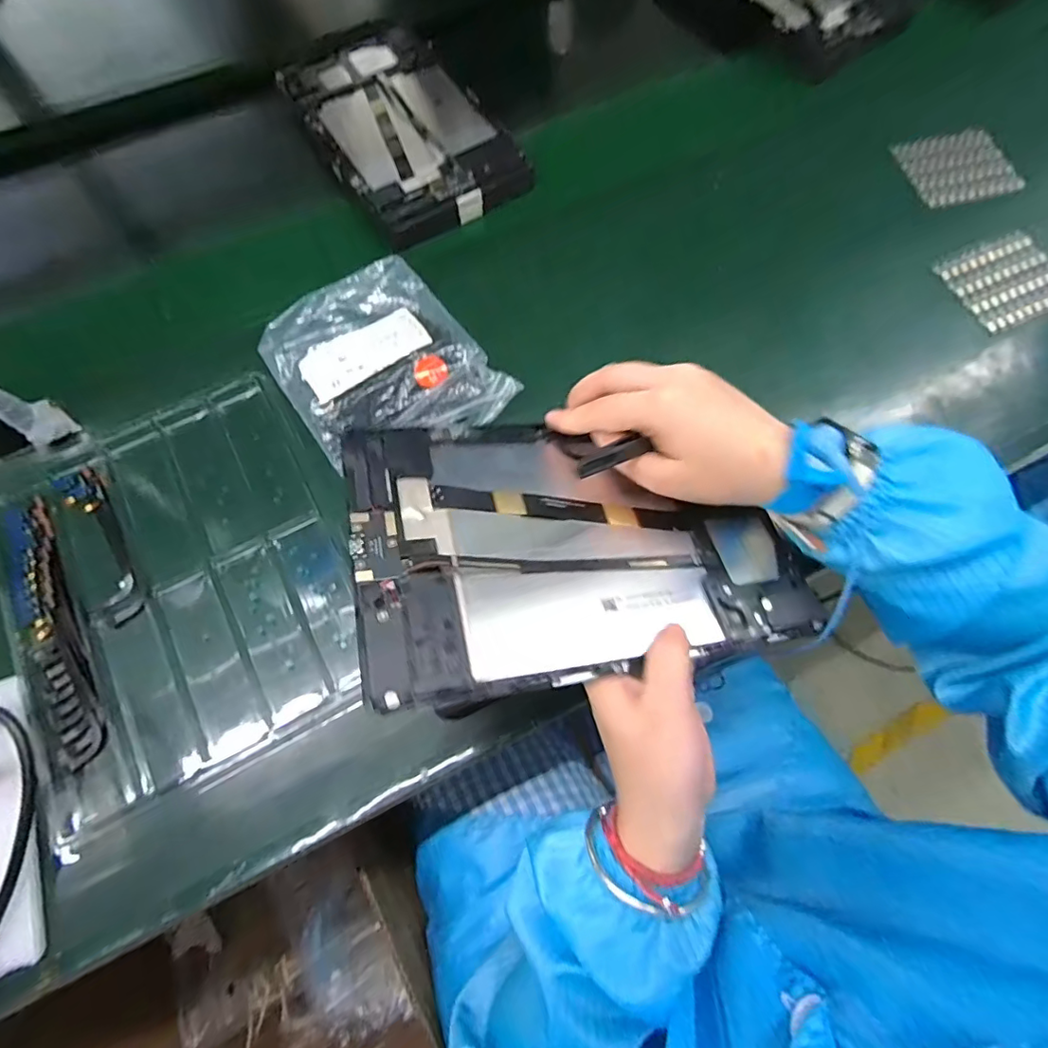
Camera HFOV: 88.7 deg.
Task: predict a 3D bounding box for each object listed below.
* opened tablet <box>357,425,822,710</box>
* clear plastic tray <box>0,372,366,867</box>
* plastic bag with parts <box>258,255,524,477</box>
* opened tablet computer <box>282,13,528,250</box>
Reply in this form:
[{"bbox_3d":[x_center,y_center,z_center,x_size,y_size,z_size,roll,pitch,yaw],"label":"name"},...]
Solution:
[{"bbox_3d":[0.033,0.005,0.281,0.232,0.008,0.144,-4,59,-19],"label":"opened tablet"},{"bbox_3d":[-0.239,0.035,0.375,0.212,0.015,0.273,-25,74,-8],"label":"clear plastic tray"},{"bbox_3d":[-0.108,-0.120,0.413,0.143,0.022,0.169,-34,72,-11],"label":"plastic bag with parts"},{"bbox_3d":[-0.121,-0.389,0.515,0.155,0.026,0.275,-31,71,-9],"label":"opened tablet computer"}]

